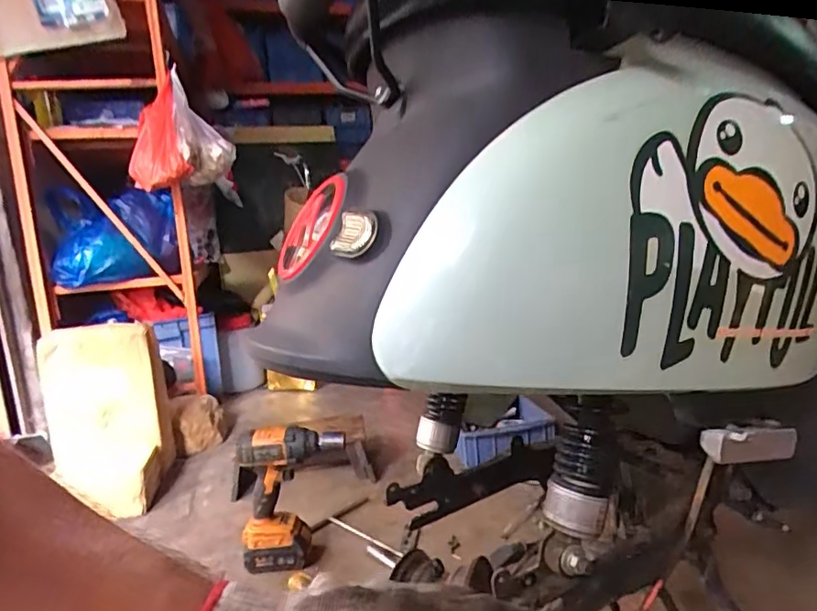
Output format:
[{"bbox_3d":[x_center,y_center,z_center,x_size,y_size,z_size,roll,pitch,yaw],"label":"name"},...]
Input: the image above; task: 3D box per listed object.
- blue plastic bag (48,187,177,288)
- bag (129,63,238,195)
[{"bbox_3d":[-0.809,-0.191,1.512,0.309,0.249,0.113,-7,9,-15],"label":"blue plastic bag"},{"bbox_3d":[-0.617,-0.457,1.444,0.192,0.284,0.226,-13,12,-42],"label":"bag"}]

